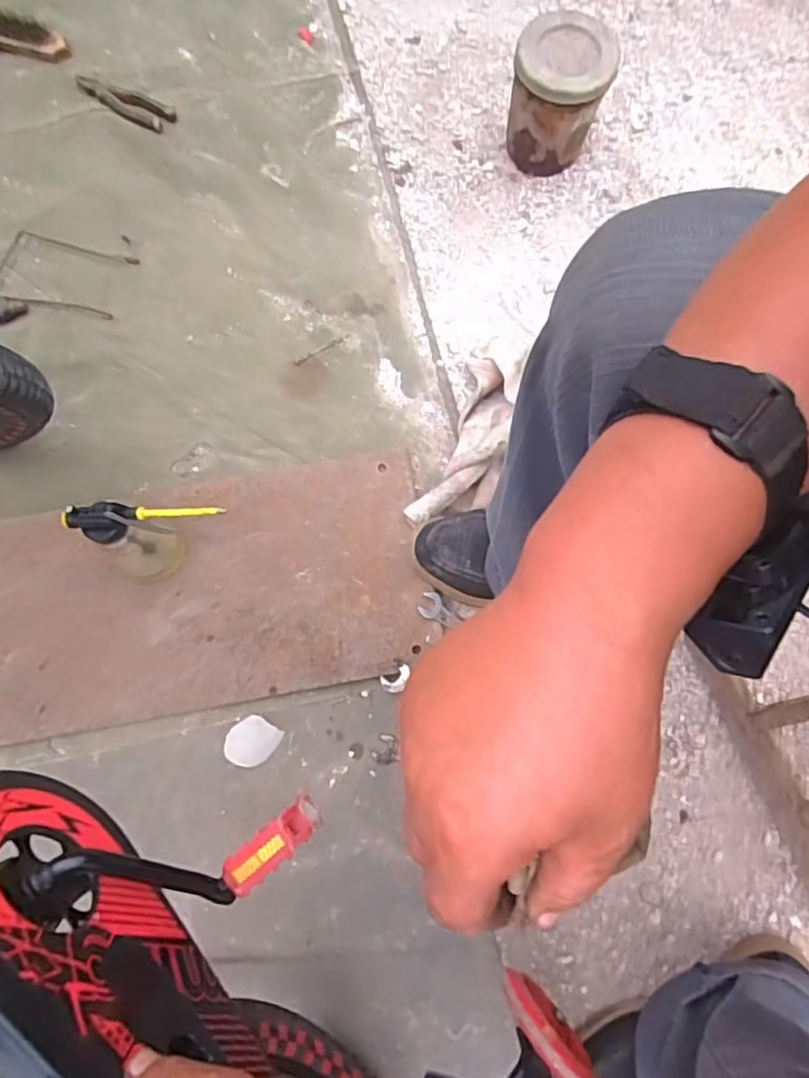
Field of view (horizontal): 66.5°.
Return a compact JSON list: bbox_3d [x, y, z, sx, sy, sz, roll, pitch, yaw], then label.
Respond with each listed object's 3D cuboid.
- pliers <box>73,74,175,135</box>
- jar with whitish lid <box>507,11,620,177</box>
[{"bbox_3d":[-0.402,-0.629,0.884,0.152,0.009,0.052,31,78,8],"label":"pliers"},{"bbox_3d":[0.200,-0.589,0.834,0.121,0.152,0.137,8,76,2],"label":"jar with whitish lid"}]

